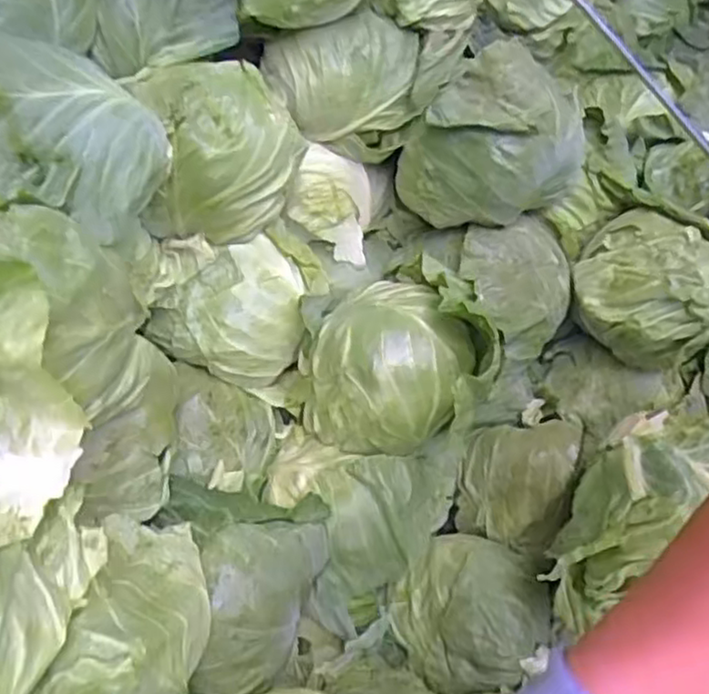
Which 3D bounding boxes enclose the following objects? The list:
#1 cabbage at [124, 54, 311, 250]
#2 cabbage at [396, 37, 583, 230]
[{"bbox_3d":[-0.122,-0.189,0.666,0.140,0.124,0.117,-17,56,-11],"label":"cabbage"},{"bbox_3d":[0.145,-0.207,0.732,0.179,0.167,0.129,-37,62,-22],"label":"cabbage"}]

